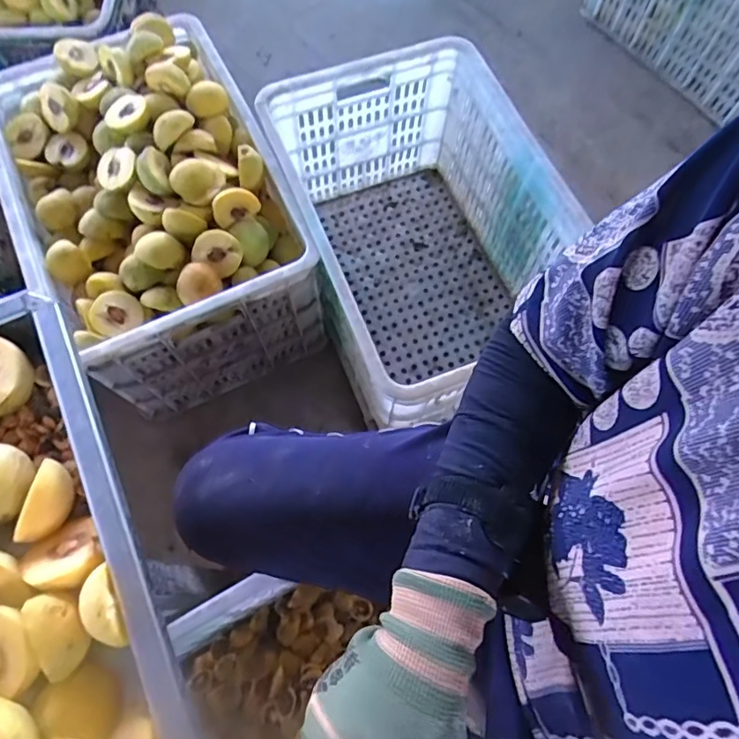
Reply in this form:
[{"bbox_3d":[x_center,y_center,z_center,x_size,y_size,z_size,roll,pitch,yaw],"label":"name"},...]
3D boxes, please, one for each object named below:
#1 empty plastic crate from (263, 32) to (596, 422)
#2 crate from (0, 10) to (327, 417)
[{"bbox_3d":[0.089,-0.204,0.862,0.381,0.282,0.523,-23,72,-8],"label":"empty plastic crate"},{"bbox_3d":[-0.324,-0.243,0.843,0.344,0.291,0.499,-24,72,-9],"label":"crate"}]

